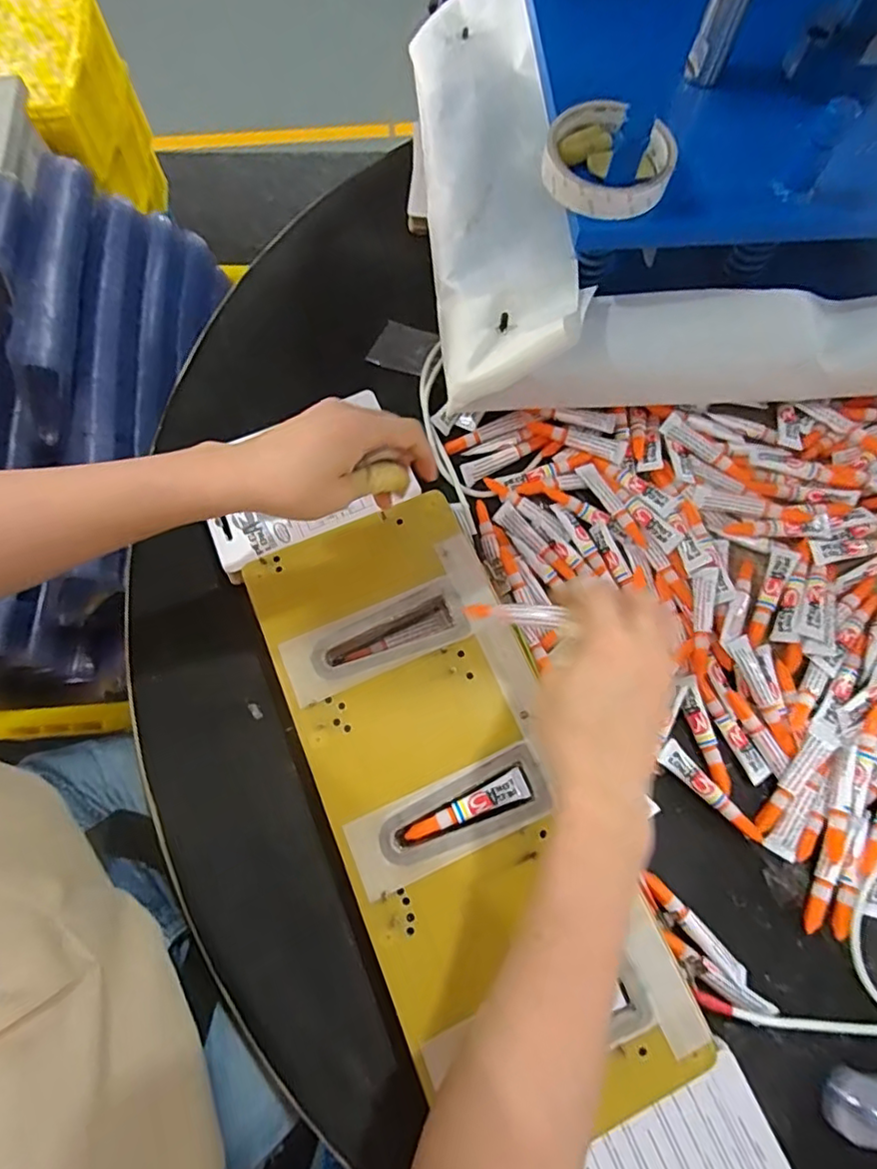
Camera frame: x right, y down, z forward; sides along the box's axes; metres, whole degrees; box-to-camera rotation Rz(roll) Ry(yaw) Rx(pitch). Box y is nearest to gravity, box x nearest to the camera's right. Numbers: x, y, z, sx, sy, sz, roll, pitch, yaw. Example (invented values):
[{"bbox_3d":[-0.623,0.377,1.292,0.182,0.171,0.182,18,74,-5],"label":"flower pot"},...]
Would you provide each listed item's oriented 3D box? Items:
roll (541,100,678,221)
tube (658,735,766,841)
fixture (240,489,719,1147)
[{"bbox_3d":[0.117,-0.292,0.388,0.085,0.025,0.090,0,70,1],"label":"roll"},{"bbox_3d":[0.196,0.152,0.412,0.019,0.009,0.088,-40,74,-13],"label":"tube"},{"bbox_3d":[0.009,0.134,0.384,0.163,0.023,0.397,-23,71,-7],"label":"fixture"}]

